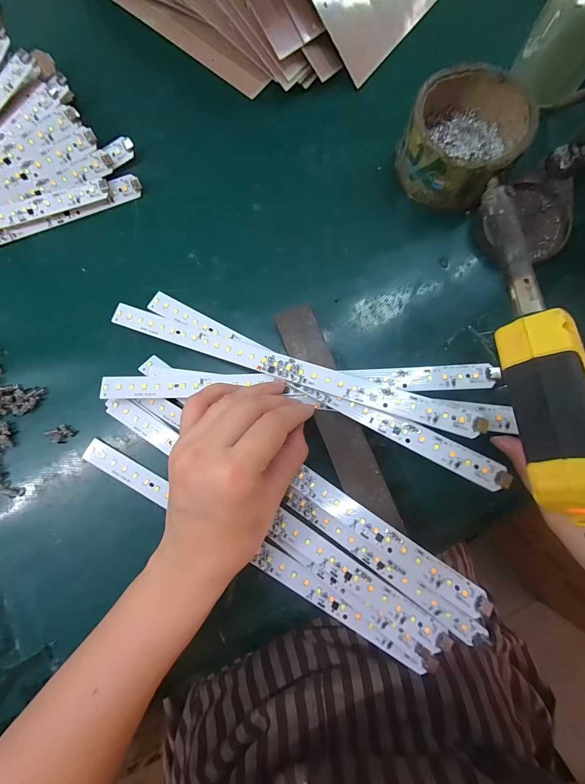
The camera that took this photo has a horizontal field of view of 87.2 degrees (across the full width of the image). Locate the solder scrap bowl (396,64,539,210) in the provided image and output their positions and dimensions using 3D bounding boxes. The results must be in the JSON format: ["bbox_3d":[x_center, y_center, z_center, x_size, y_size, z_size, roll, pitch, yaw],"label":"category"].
[{"bbox_3d":[0.132,-0.195,0.241,0.083,0.044,0.082,0,81,3],"label":"solder scrap bowl"}]

